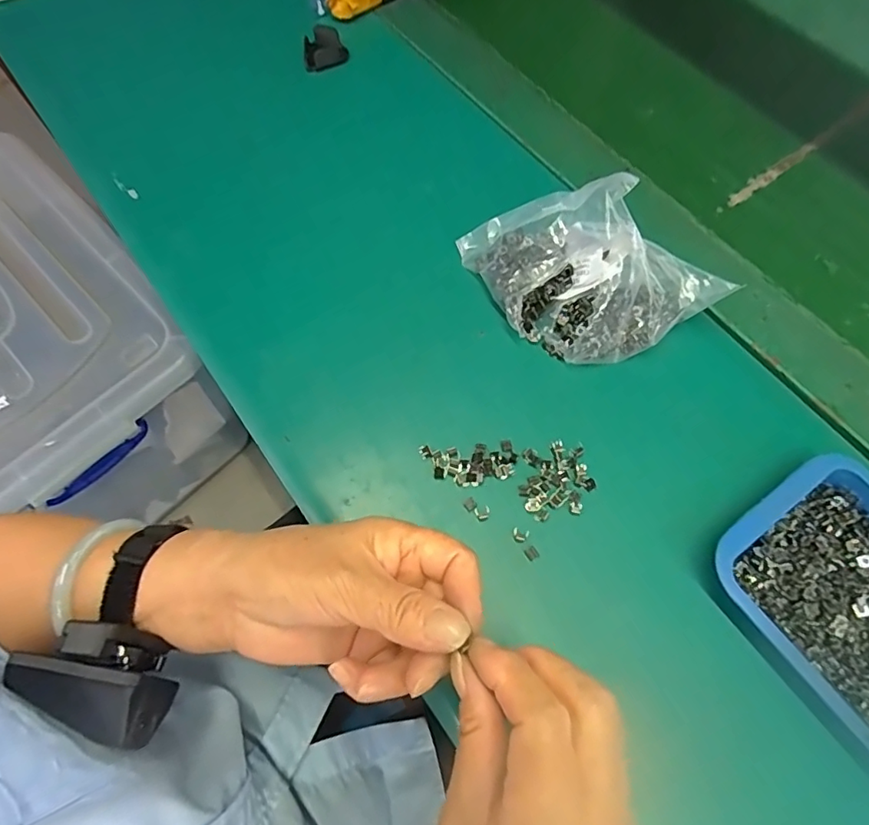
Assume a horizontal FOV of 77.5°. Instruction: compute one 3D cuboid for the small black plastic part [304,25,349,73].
[{"bbox_3d":[-0.099,-0.330,0.487,0.038,0.015,0.040,-13,67,-5],"label":"small black plastic part"}]

